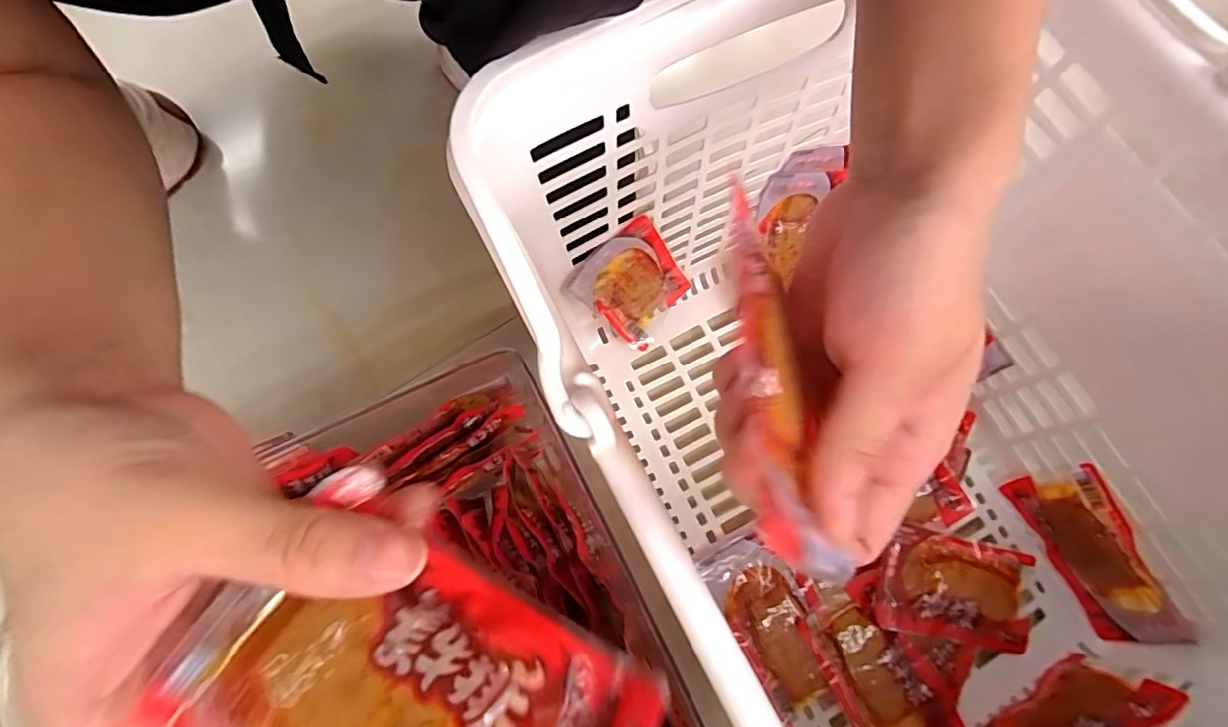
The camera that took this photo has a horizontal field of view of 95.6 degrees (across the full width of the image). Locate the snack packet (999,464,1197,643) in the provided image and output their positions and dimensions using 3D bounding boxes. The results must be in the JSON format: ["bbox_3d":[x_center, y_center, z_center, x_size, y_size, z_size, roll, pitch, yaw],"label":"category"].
[{"bbox_3d":[0.307,0.122,0.355,0.017,0.059,0.109,-22,73,-9],"label":"snack packet"}]

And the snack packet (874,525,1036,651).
[{"bbox_3d":[0.224,0.148,0.365,0.105,0.021,0.062,10,71,2],"label":"snack packet"}]

